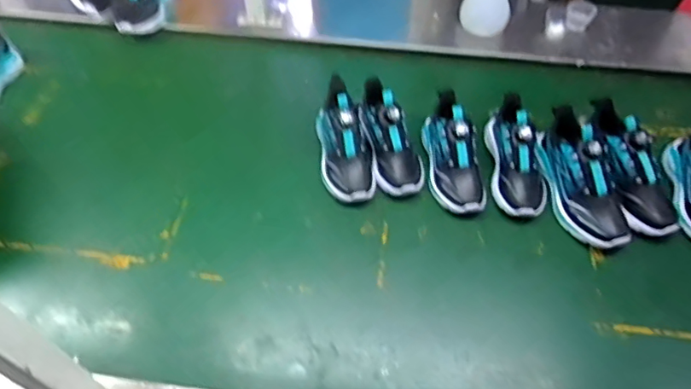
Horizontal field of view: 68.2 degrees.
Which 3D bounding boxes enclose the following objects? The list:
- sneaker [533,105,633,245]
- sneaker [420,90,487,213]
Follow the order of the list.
[{"bbox_3d":[0.421,-0.032,0.907,0.096,0.101,0.262,-9,70,-10],"label":"sneaker"},{"bbox_3d":[0.204,-0.082,0.945,0.097,0.087,0.240,-6,71,-8],"label":"sneaker"}]

